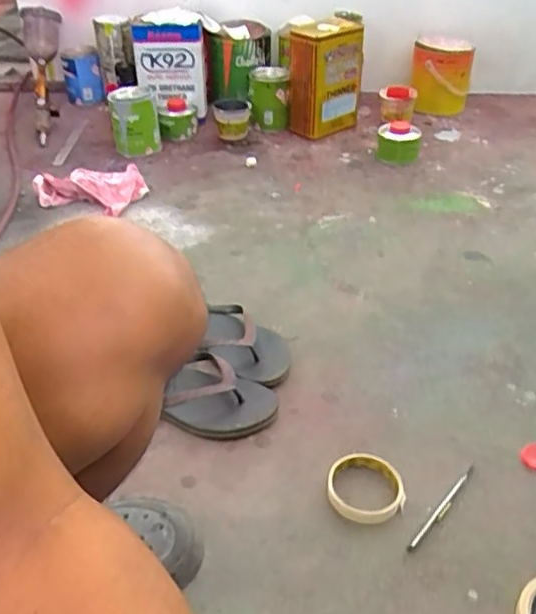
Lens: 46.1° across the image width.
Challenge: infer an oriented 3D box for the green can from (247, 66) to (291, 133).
[{"bbox_3d":[0.003,-0.516,1.575,0.103,0.134,0.097,0,37,0],"label":"green can"}]

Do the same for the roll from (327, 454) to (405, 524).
[{"bbox_3d":[0.110,0.207,0.724,0.084,0.017,0.080,0,37,0],"label":"roll"}]

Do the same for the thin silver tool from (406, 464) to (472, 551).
[{"bbox_3d":[0.199,0.226,0.712,0.010,0.008,0.147,27,45,31],"label":"thin silver tool"}]

